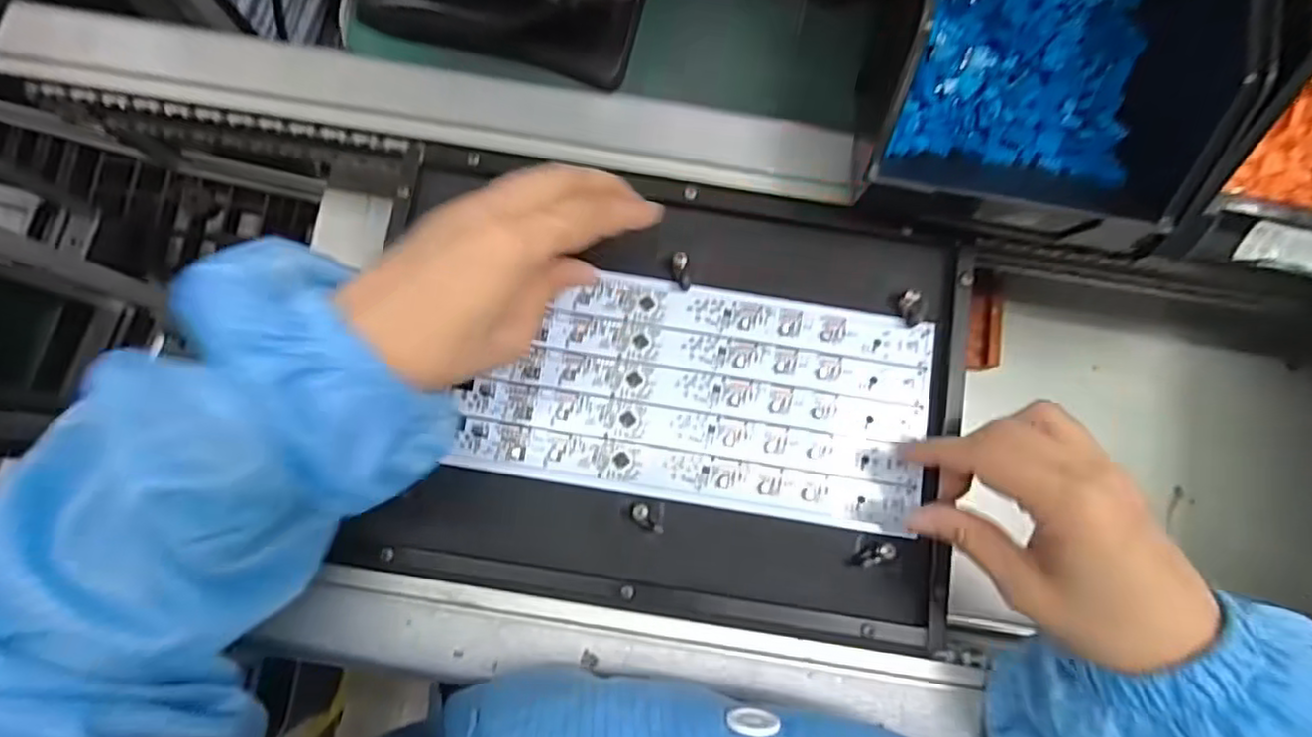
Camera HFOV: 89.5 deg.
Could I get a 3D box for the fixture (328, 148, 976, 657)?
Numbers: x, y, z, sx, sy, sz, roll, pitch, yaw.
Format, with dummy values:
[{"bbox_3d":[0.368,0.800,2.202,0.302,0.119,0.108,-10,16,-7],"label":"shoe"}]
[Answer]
[{"bbox_3d":[0.006,0.012,0.368,0.314,0.021,0.231,8,81,1],"label":"fixture"}]

